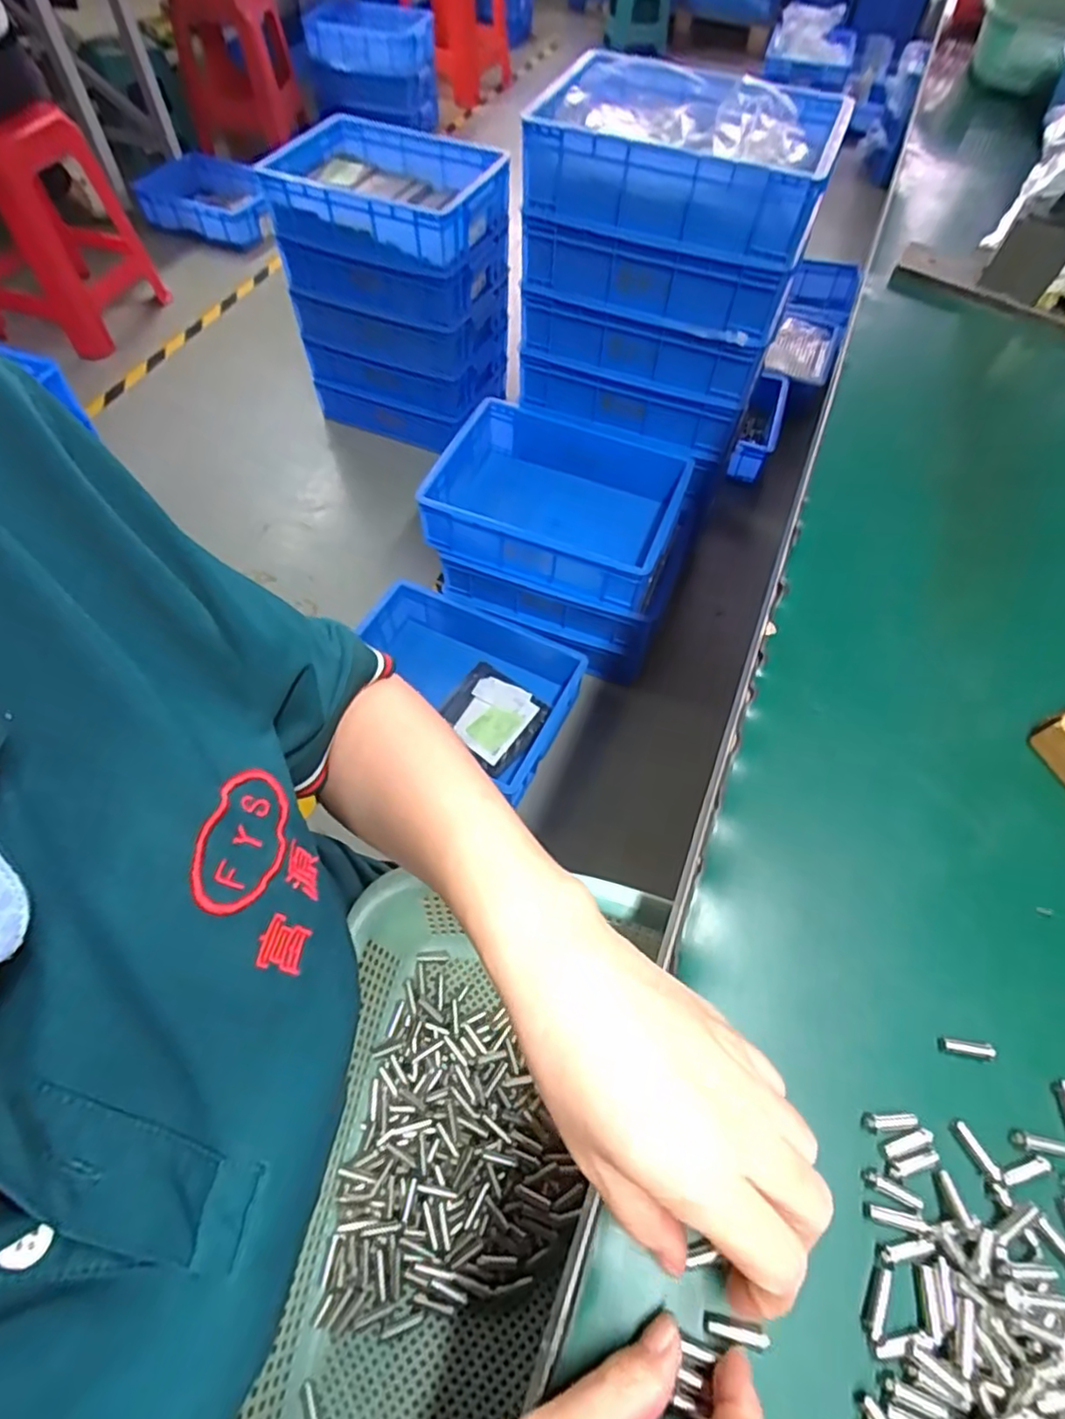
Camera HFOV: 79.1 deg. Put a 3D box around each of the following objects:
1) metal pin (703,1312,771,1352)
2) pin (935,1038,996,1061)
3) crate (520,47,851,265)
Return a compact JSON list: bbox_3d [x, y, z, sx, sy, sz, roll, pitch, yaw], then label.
[{"bbox_3d":[0.072,0.220,0.227,0.022,0.004,0.007,6,58,15],"label":"metal pin"},{"bbox_3d":[0.188,0.146,0.277,0.023,0.006,0.007,9,59,2],"label":"pin"},{"bbox_3d":[0.215,-0.820,0.949,0.427,0.128,0.320,19,60,9],"label":"crate"}]

